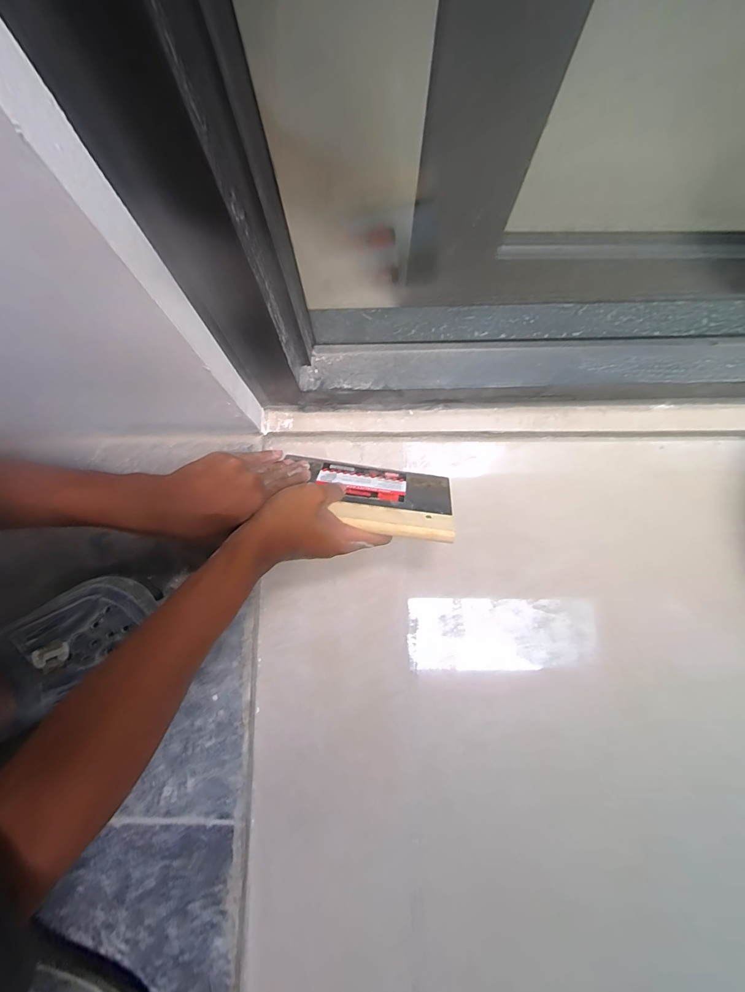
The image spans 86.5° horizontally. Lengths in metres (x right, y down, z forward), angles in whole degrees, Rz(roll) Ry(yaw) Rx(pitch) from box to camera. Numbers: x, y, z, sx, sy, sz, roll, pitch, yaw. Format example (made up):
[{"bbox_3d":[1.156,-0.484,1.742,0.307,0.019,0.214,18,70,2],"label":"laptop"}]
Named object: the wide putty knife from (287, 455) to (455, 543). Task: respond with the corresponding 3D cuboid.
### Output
[{"bbox_3d":[0.005,0.002,0.425,0.157,0.111,0.012,8,121,4],"label":"wide putty knife"}]

